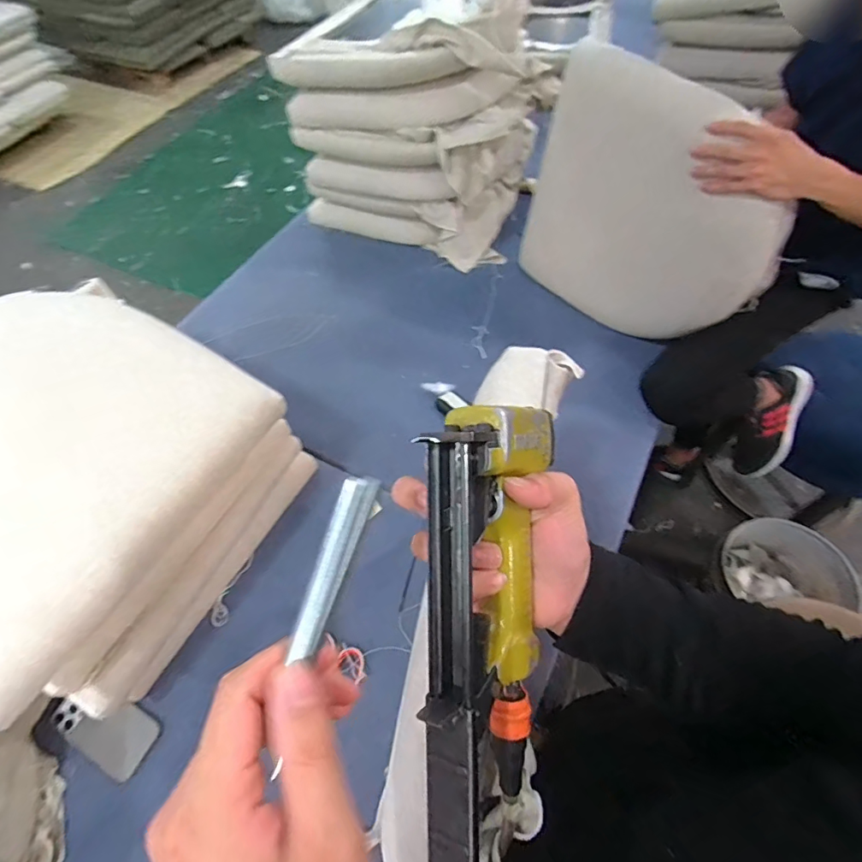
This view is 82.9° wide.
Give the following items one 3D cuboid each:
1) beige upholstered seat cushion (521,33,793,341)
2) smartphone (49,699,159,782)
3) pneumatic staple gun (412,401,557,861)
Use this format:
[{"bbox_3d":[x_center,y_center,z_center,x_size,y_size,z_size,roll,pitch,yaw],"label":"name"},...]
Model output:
[{"bbox_3d":[0.392,-0.392,0.916,0.045,0.463,0.459,-41,64,-21],"label":"beige upholstered seat cushion"},{"bbox_3d":[-0.477,0.431,0.714,0.151,0.015,0.080,26,63,11],"label":"smartphone"},{"bbox_3d":[0.033,0.129,0.276,0.074,0.092,0.317,3,83,5],"label":"pneumatic staple gun"}]

